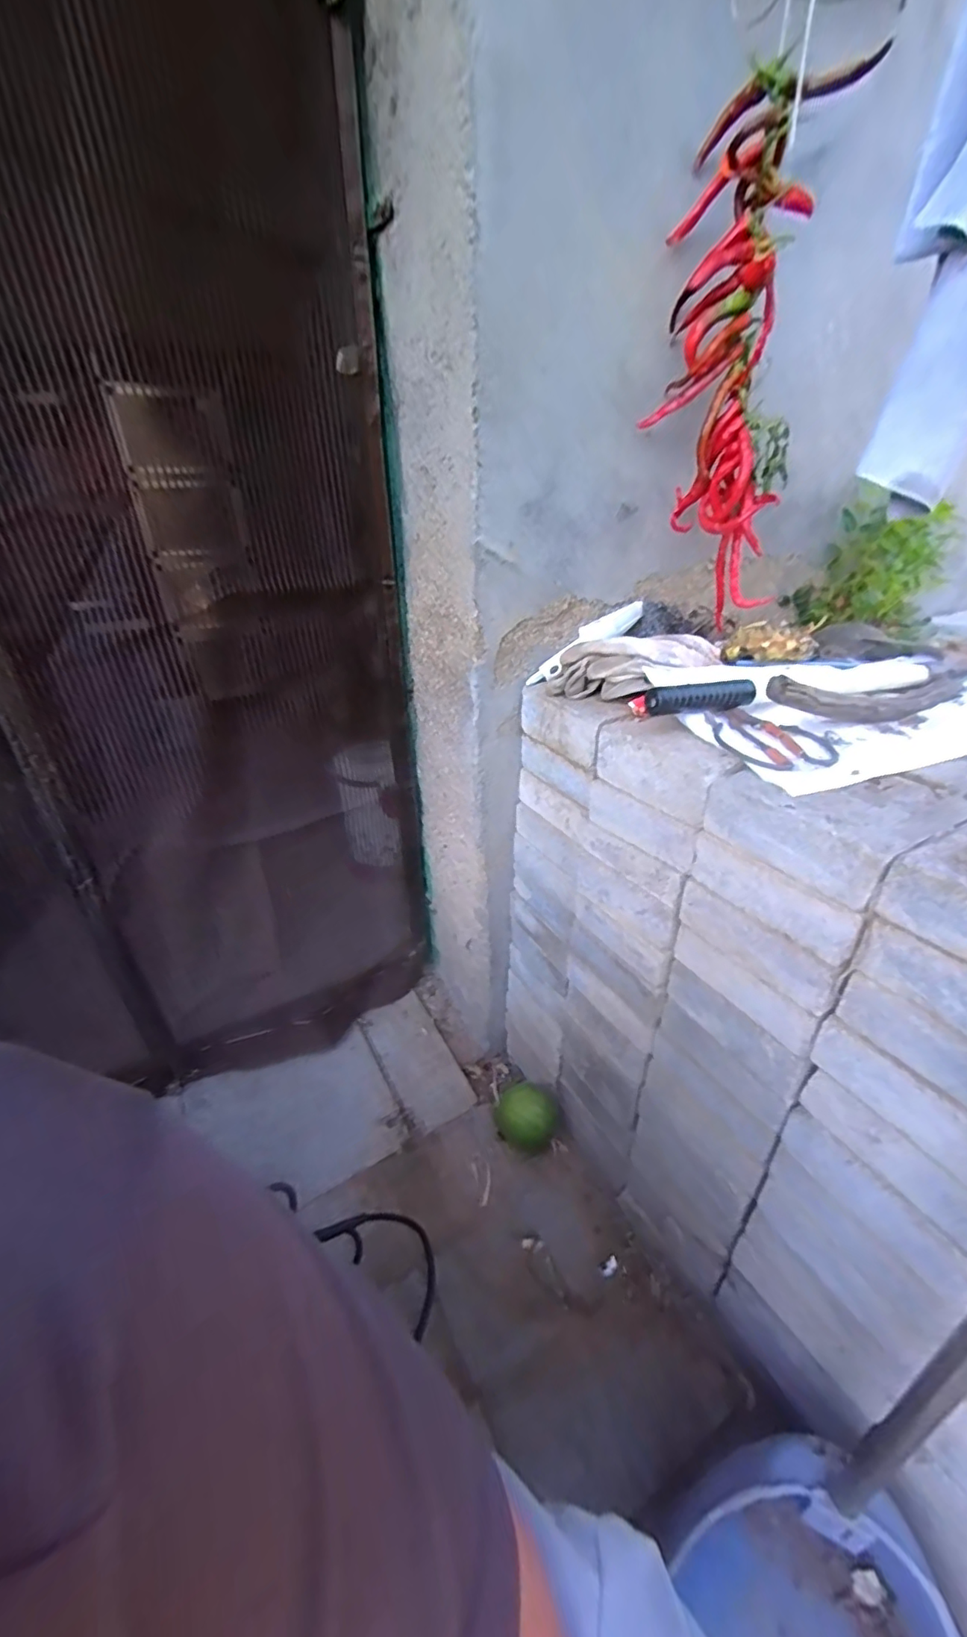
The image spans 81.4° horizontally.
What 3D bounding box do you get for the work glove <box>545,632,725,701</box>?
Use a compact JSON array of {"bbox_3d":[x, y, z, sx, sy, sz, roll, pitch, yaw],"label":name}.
[{"bbox_3d":[0.185,-0.178,0.664,0.210,0.057,0.077,-4,29,-4],"label":"work glove"}]

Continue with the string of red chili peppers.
[{"bbox_3d":[0.266,-0.466,0.608,0.147,0.433,0.089,-4,29,-4],"label":"string of red chili peppers"}]

